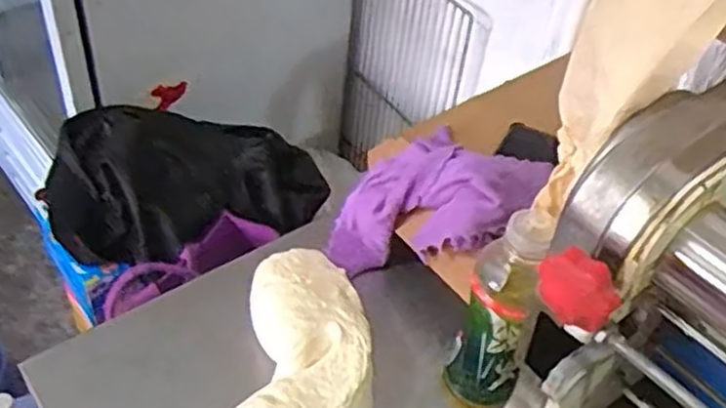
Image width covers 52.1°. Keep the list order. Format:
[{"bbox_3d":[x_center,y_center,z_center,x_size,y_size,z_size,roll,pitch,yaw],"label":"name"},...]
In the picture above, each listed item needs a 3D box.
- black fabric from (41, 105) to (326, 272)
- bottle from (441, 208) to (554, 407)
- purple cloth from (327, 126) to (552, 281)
[{"bbox_3d":[-0.266,-0.041,1.111,0.395,0.123,0.241,-8,46,-16],"label":"black fabric"},{"bbox_3d":[0.111,0.101,0.621,0.054,0.207,0.059,4,44,-4],"label":"bottle"},{"bbox_3d":[0.070,0.002,0.795,0.188,0.132,0.148,20,45,13],"label":"purple cloth"}]

